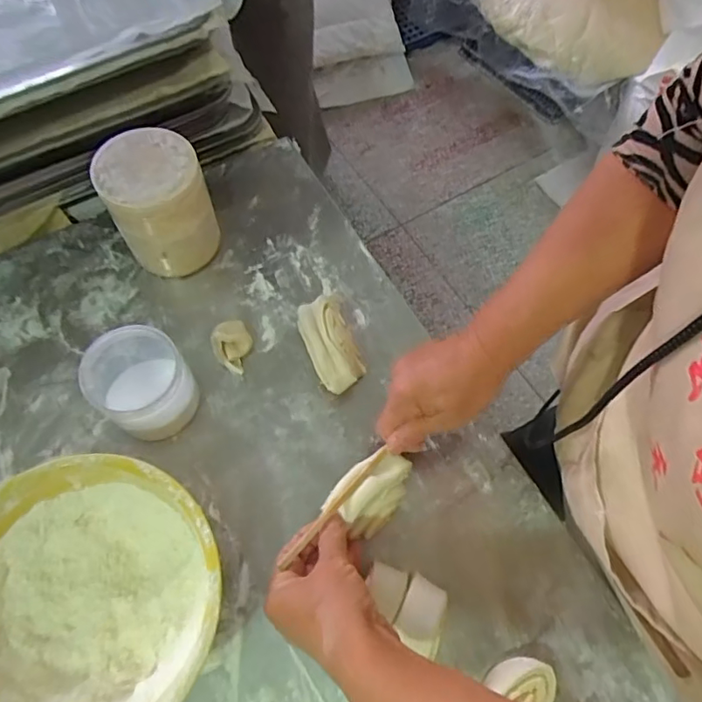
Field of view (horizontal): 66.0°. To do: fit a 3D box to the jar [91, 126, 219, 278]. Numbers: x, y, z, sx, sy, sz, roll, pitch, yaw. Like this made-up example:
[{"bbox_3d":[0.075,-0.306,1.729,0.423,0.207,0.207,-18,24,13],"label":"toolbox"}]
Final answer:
[{"bbox_3d":[-0.198,-0.150,0.570,0.095,0.129,0.092,1,66,-2],"label":"jar"}]

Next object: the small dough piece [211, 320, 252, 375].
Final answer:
[{"bbox_3d":[-0.120,-0.004,0.553,0.039,0.028,0.052,-22,69,-11],"label":"small dough piece"}]

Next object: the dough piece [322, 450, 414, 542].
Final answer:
[{"bbox_3d":[0.018,0.123,0.475,0.052,0.032,0.075,41,71,15],"label":"dough piece"}]

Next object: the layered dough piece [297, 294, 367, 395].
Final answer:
[{"bbox_3d":[-0.021,-0.012,0.548,0.052,0.051,0.111,-16,68,-9],"label":"layered dough piece"}]

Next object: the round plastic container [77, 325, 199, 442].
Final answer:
[{"bbox_3d":[-0.192,0.033,0.502,0.078,0.091,0.079,1,66,-2],"label":"round plastic container"}]

